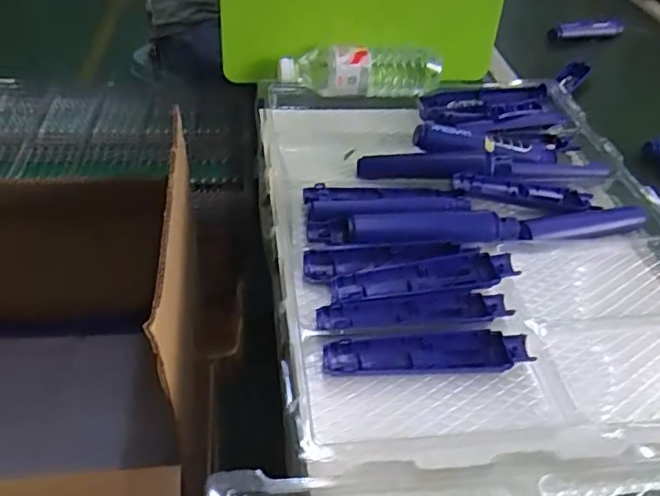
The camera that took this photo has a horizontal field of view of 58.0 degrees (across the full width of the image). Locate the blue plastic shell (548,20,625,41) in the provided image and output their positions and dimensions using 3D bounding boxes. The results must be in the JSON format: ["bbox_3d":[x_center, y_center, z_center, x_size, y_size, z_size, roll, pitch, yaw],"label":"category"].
[{"bbox_3d":[0.484,-0.413,1.122,0.198,0.030,0.033,-18,46,-23],"label":"blue plastic shell"}]

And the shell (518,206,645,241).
[{"bbox_3d":[0.265,-0.026,0.636,0.158,0.017,0.034,-7,42,-17],"label":"shell"}]

